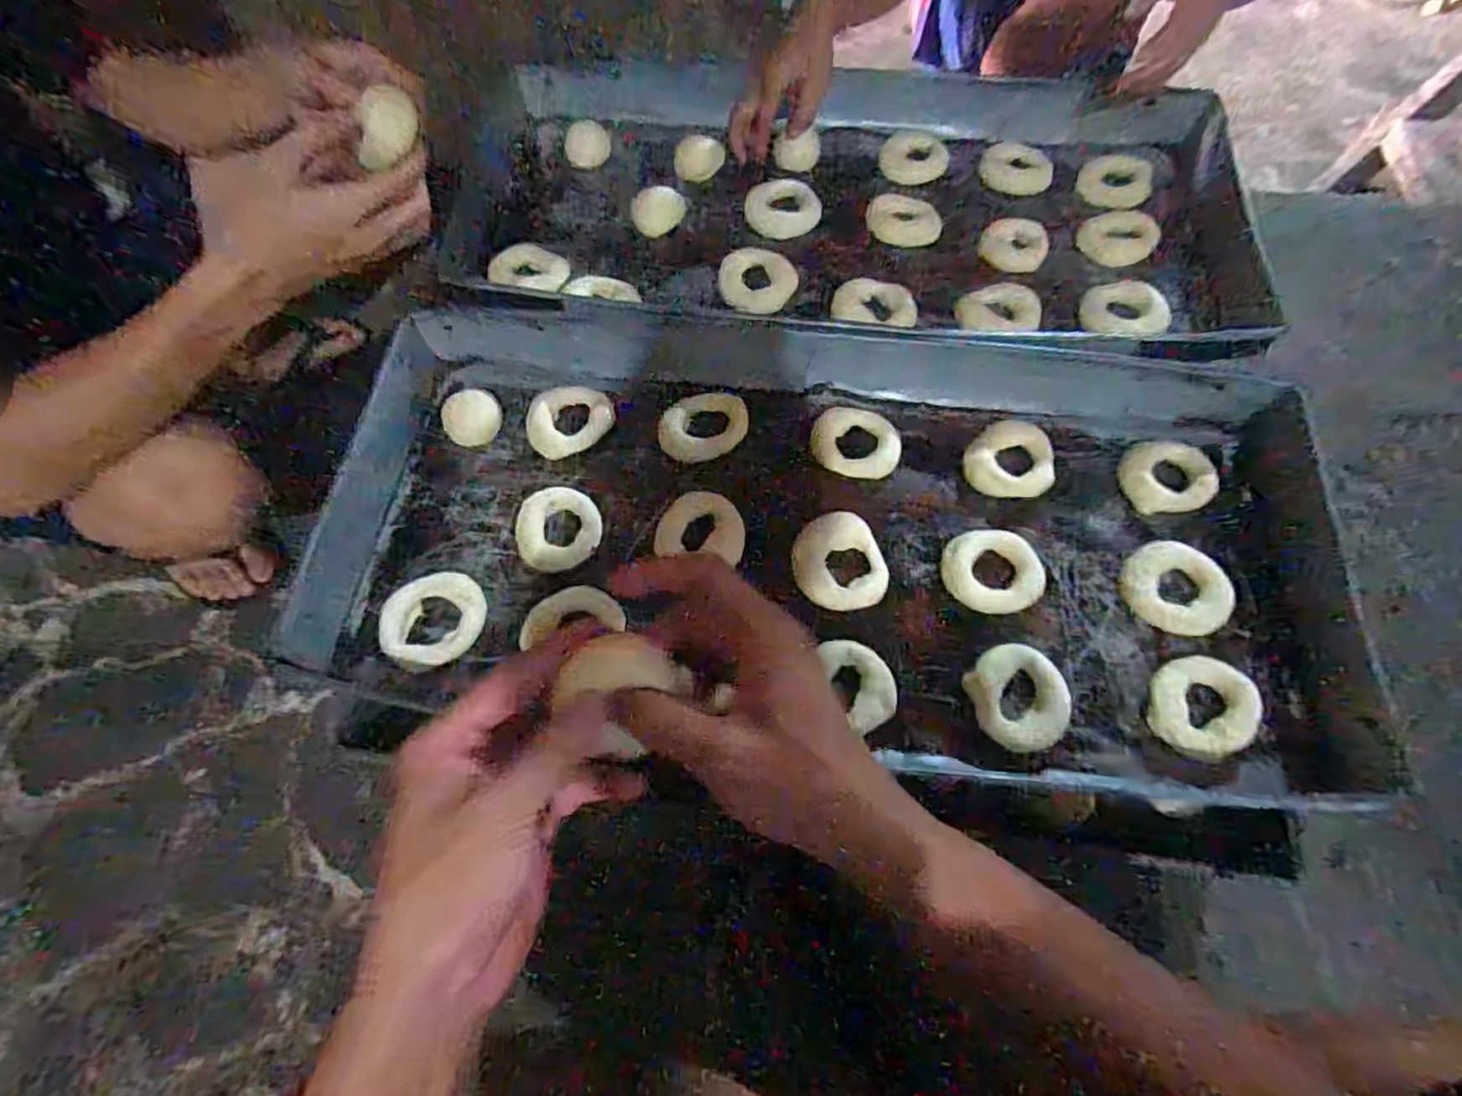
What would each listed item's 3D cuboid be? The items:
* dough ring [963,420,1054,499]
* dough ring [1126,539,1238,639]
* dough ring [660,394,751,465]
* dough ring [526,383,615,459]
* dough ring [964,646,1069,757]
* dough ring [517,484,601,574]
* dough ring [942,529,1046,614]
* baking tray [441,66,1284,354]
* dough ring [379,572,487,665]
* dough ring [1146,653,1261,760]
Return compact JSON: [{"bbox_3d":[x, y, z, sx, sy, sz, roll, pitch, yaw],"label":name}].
[{"bbox_3d":[0.252,-0.079,0.612,0.077,0.021,0.077,0,64,0],"label":"dough ring"},{"bbox_3d":[0.375,0.032,0.563,0.076,0.020,0.080,0,64,0],"label":"dough ring"},{"bbox_3d":[-0.024,-0.114,0.624,0.085,0.013,0.060,-24,67,-12],"label":"dough ring"},{"bbox_3d":[-0.154,-0.123,0.642,0.082,0.026,0.058,-19,66,-9],"label":"dough ring"},{"bbox_3d":[0.226,0.116,0.522,0.071,0.018,0.078,0,64,0],"label":"dough ring"},{"bbox_3d":[-0.153,-0.018,0.593,0.072,0.019,0.072,-1,65,2],"label":"dough ring"},{"bbox_3d":[0.220,0.020,0.565,0.081,0.020,0.071,8,64,3],"label":"dough ring"},{"bbox_3d":[0.137,-0.413,0.751,0.836,0.072,0.412,7,64,3],"label":"baking tray"},{"bbox_3d":[-0.250,0.058,0.564,0.083,0.021,0.072,-41,70,-15],"label":"dough ring"},{"bbox_3d":[0.367,0.121,0.521,0.071,0.016,0.080,15,65,7],"label":"dough ring"}]

